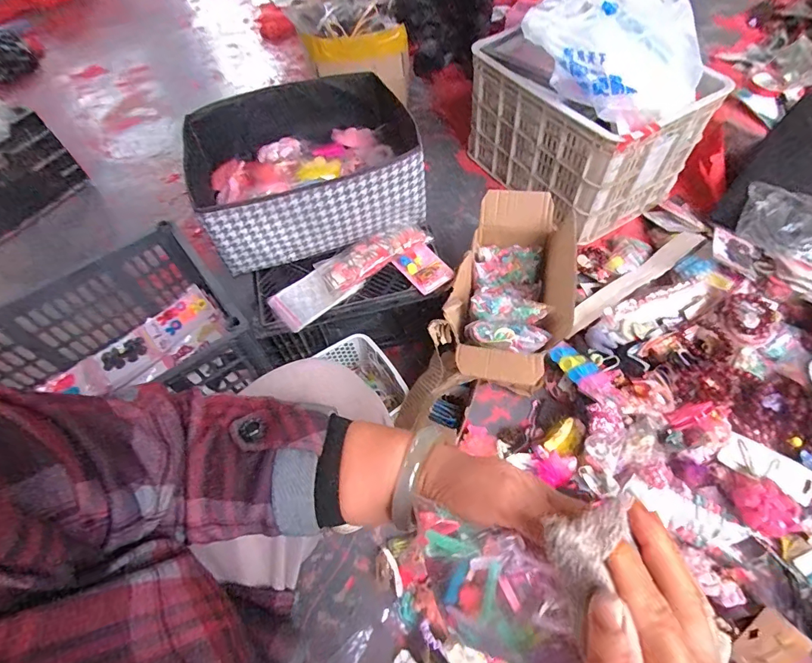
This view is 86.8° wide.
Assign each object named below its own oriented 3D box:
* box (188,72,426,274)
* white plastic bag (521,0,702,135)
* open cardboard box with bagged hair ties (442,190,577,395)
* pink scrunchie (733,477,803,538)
[{"bbox_3d":[-0.205,-0.334,0.872,0.443,0.160,0.358,-20,59,-8],"label":"box"},{"bbox_3d":[0.449,-0.601,0.878,0.328,0.164,0.359,24,63,18],"label":"white plastic bag"},{"bbox_3d":[0.197,-0.082,0.804,0.196,0.115,0.389,12,60,11],"label":"open cardboard box with bagged hair ties"},{"bbox_3d":[0.552,0.271,0.657,0.075,0.033,0.080,-2,58,3],"label":"pink scrunchie"}]

